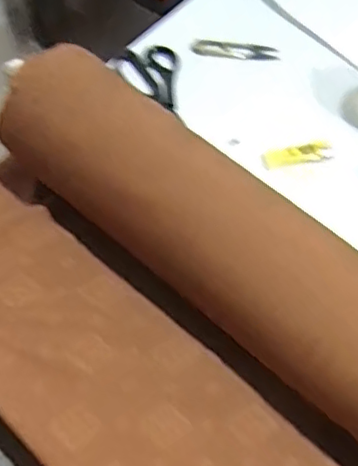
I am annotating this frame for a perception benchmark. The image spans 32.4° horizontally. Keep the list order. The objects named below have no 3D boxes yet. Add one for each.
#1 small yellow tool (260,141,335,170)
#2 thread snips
[{"bbox_3d":[0.131,-0.087,0.684,0.077,0.005,0.025,-9,64,-8],"label":"small yellow tool"},{"bbox_3d":[0.068,-0.222,0.747,0.105,0.006,0.025,3,62,-3],"label":"thread snips"}]

